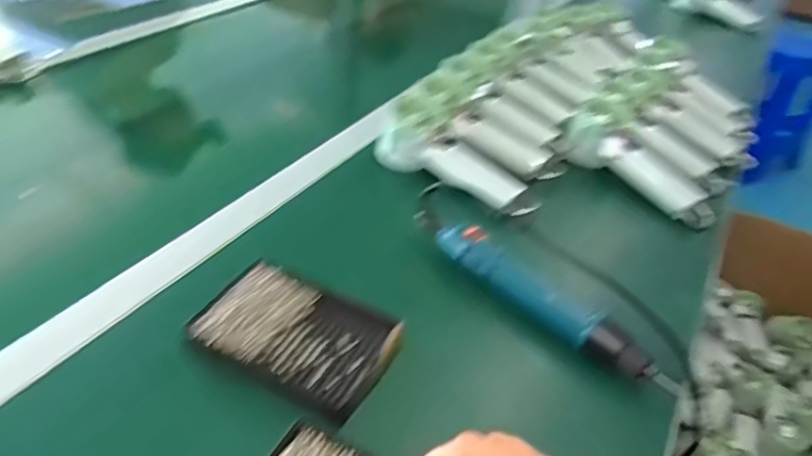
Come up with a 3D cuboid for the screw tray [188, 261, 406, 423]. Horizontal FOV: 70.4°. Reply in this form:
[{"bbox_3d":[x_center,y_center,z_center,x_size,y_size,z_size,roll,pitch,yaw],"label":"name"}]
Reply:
[{"bbox_3d":[-0.081,0.079,0.435,0.141,0.020,0.090,21,40,16],"label":"screw tray"}]

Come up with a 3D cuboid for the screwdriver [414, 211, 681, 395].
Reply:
[{"bbox_3d":[0.104,0.050,0.484,0.032,0.034,0.252,-29,51,-36],"label":"screwdriver"}]

